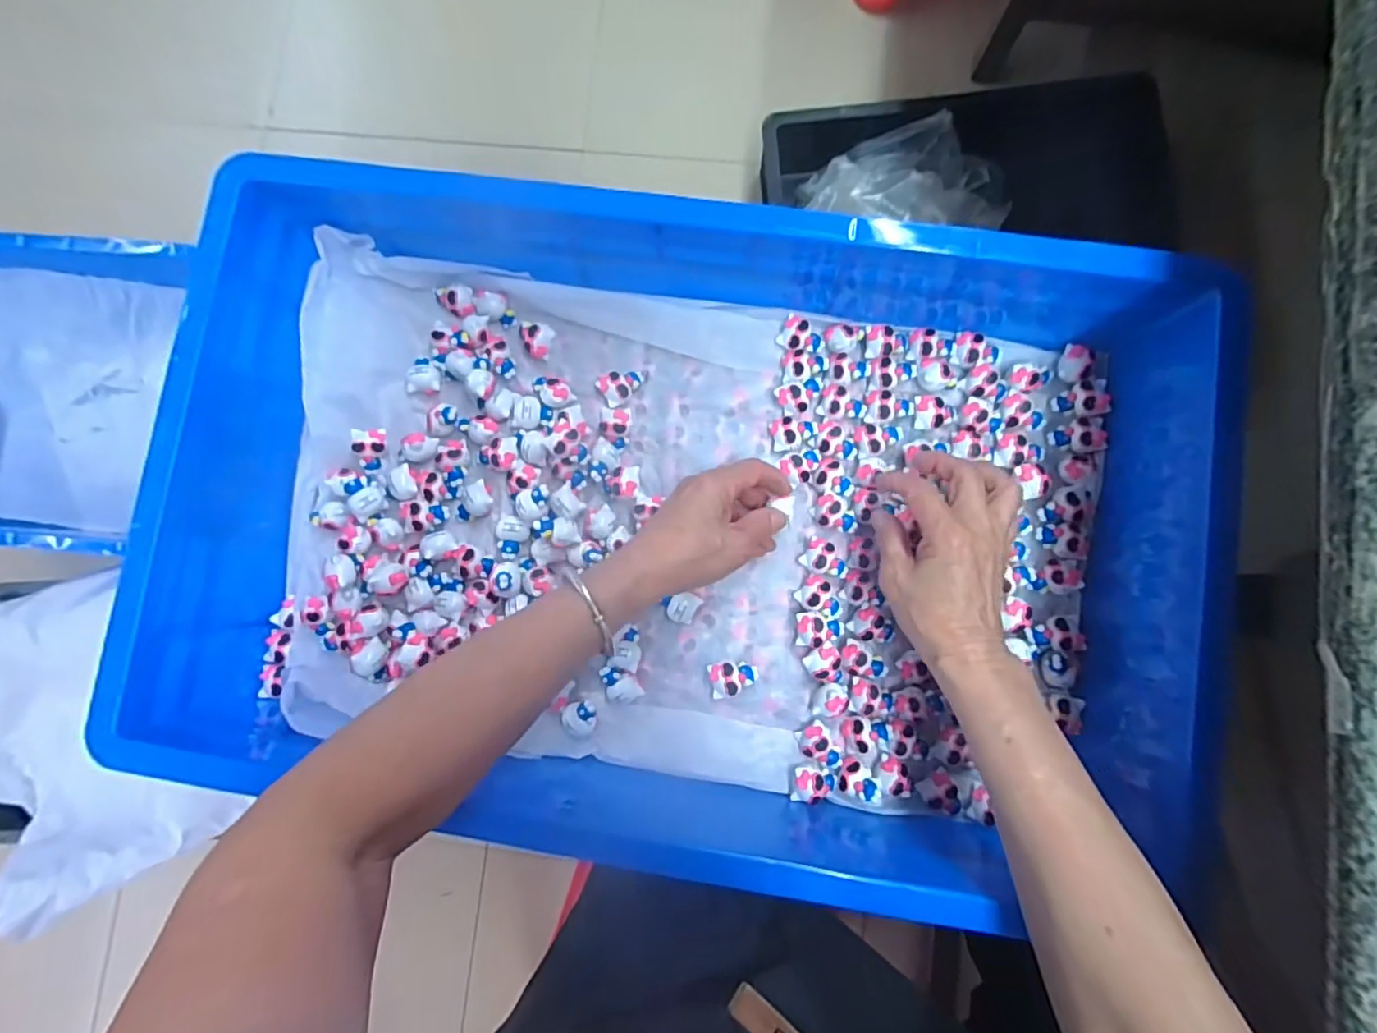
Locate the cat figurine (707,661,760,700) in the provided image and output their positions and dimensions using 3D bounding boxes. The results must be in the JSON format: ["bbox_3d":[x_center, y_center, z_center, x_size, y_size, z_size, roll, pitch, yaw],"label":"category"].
[{"bbox_3d":[0.034,0.119,0.426,0.035,0.015,0.025,-11,84,2],"label":"cat figurine"}]

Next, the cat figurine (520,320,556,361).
[{"bbox_3d":[-0.120,-0.141,0.460,0.023,0.020,0.025,0,85,3],"label":"cat figurine"}]

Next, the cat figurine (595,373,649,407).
[{"bbox_3d":[-0.051,-0.106,0.459,0.040,0.017,0.027,-30,84,0],"label":"cat figurine"}]

